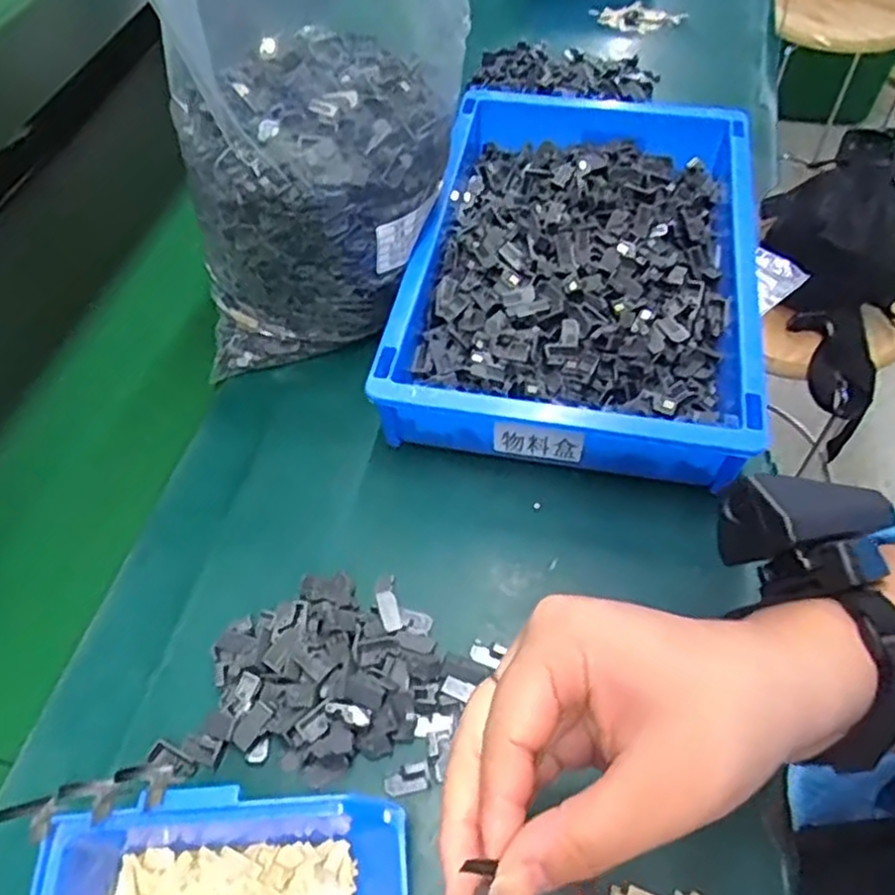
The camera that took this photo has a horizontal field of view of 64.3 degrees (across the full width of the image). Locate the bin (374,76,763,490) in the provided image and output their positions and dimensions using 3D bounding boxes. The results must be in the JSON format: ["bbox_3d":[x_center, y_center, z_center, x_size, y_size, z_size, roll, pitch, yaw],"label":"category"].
[{"bbox_3d":[0.090,-0.116,0.484,0.206,0.079,0.310,8,56,10],"label":"bin"}]

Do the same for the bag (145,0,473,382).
[{"bbox_3d":[-0.074,-0.204,0.412,0.154,0.278,0.182,4,55,7],"label":"bag"}]

